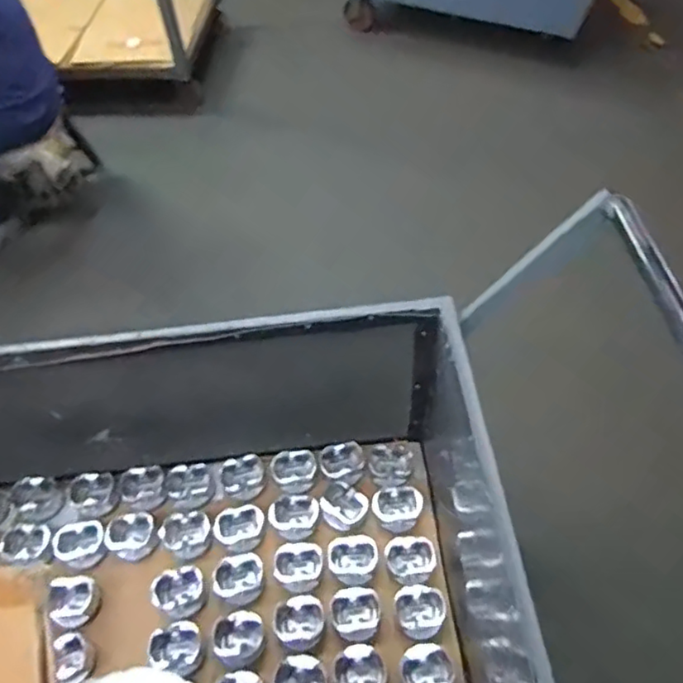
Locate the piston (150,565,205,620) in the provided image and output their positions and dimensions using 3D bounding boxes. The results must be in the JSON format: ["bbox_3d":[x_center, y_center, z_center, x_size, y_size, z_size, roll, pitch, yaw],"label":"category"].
[{"bbox_3d":[-0.319,0.496,1.177,0.103,0.046,0.090,-11,55,-4],"label":"piston"}]

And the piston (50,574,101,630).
[{"bbox_3d":[-0.536,0.513,1.186,0.089,0.057,0.094,-2,54,3],"label":"piston"}]

